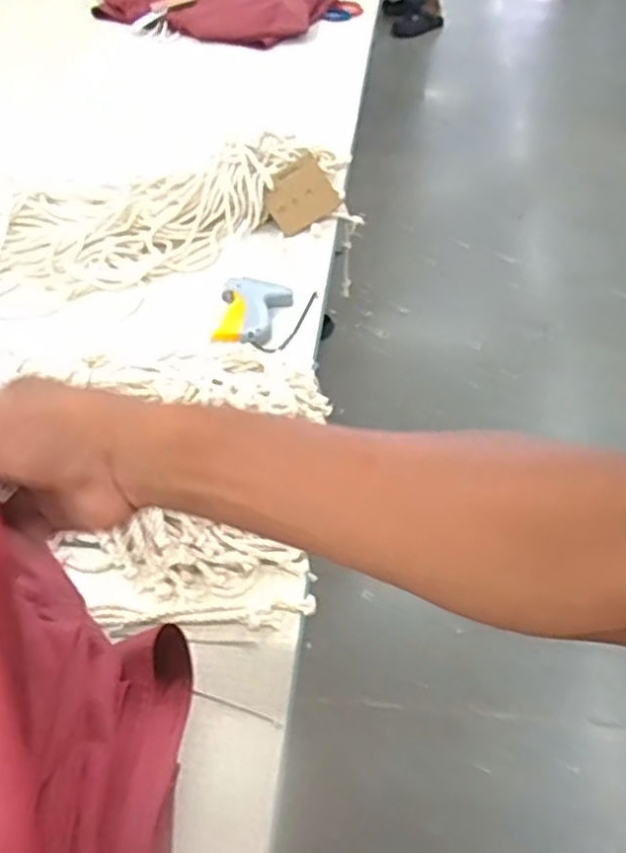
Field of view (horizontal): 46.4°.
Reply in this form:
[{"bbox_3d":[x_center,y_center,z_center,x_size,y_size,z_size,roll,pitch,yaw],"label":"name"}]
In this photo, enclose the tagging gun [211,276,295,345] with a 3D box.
[{"bbox_3d":[-0.074,-0.150,0.928,0.089,0.017,0.127,0,48,4],"label":"tagging gun"}]

